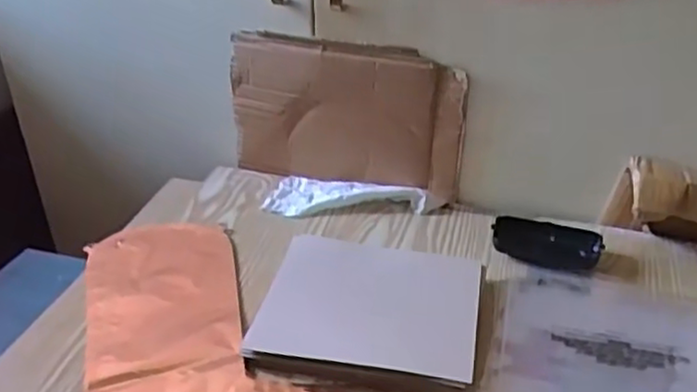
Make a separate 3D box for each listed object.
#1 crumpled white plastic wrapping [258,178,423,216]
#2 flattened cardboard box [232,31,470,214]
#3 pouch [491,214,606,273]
[{"bbox_3d":[-0.003,0.002,0.797,0.180,0.024,0.075,7,31,11],"label":"crumpled white plastic wrapping"},{"bbox_3d":[-0.006,-0.086,0.792,0.271,0.177,0.032,9,31,15],"label":"flattened cardboard box"},{"bbox_3d":[0.208,0.051,0.724,0.108,0.027,0.046,11,32,17],"label":"pouch"}]

